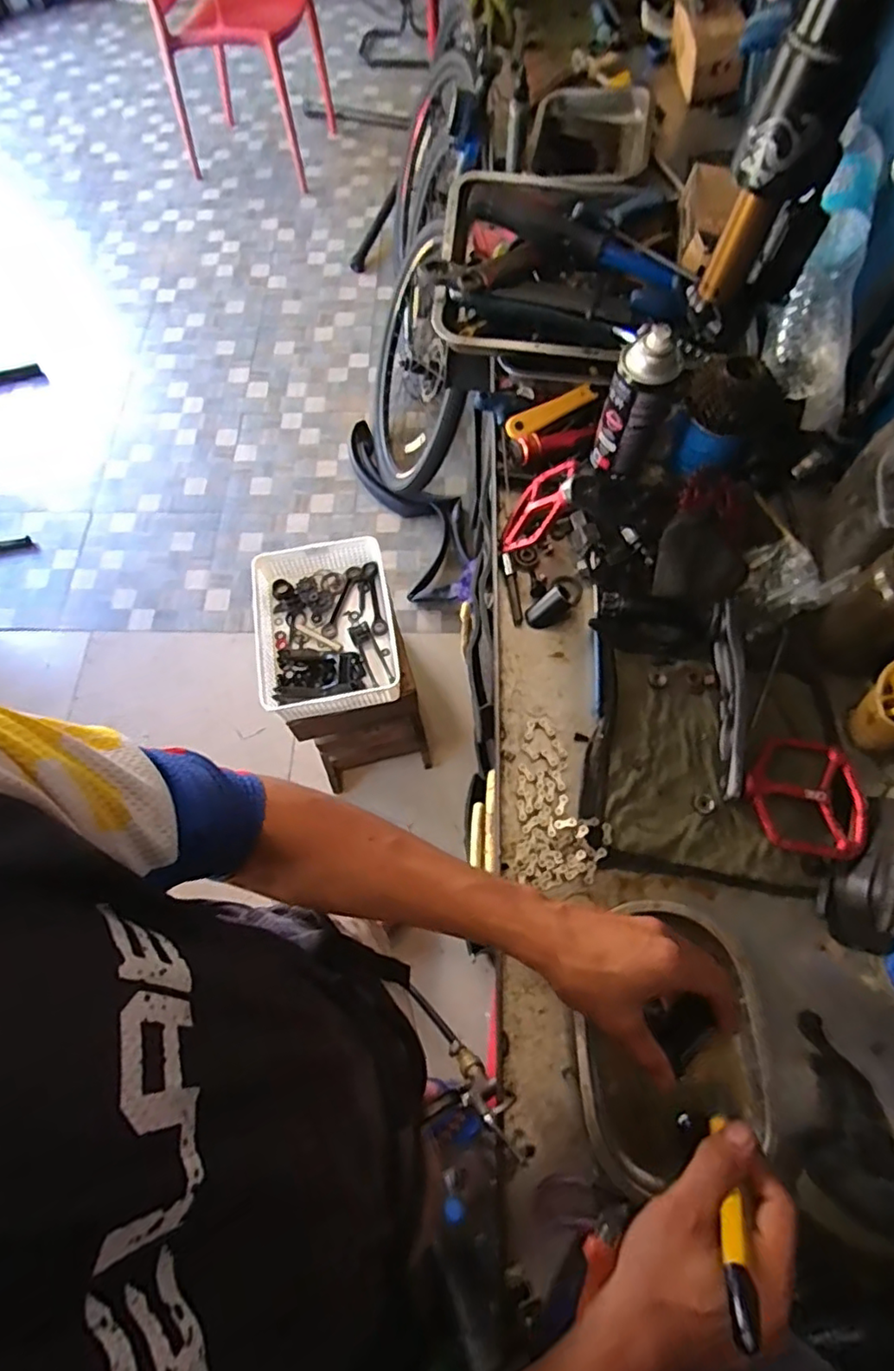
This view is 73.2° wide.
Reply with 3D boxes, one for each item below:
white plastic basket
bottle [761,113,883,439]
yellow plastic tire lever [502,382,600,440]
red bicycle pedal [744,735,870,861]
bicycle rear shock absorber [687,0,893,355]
[{"bbox_3d":[-0.235,-0.111,1.150,0.266,0.065,0.338,-10,68,-2],"label":"white plastic basket"},{"bbox_3d":[0.429,-0.469,0.689,0.101,0.066,0.347,11,98,6],"label":"bottle"},{"bbox_3d":[0.128,-0.336,0.740,0.125,0.010,0.026,-27,112,-7],"label":"yellow plastic tire lever"},{"bbox_3d":[0.336,0.104,0.574,0.104,0.031,0.112,6,68,4],"label":"red bicycle pedal"},{"bbox_3d":[0.229,-0.348,0.385,0.072,0.261,0.042,-33,71,-11],"label":"bicycle rear shock absorber"}]

